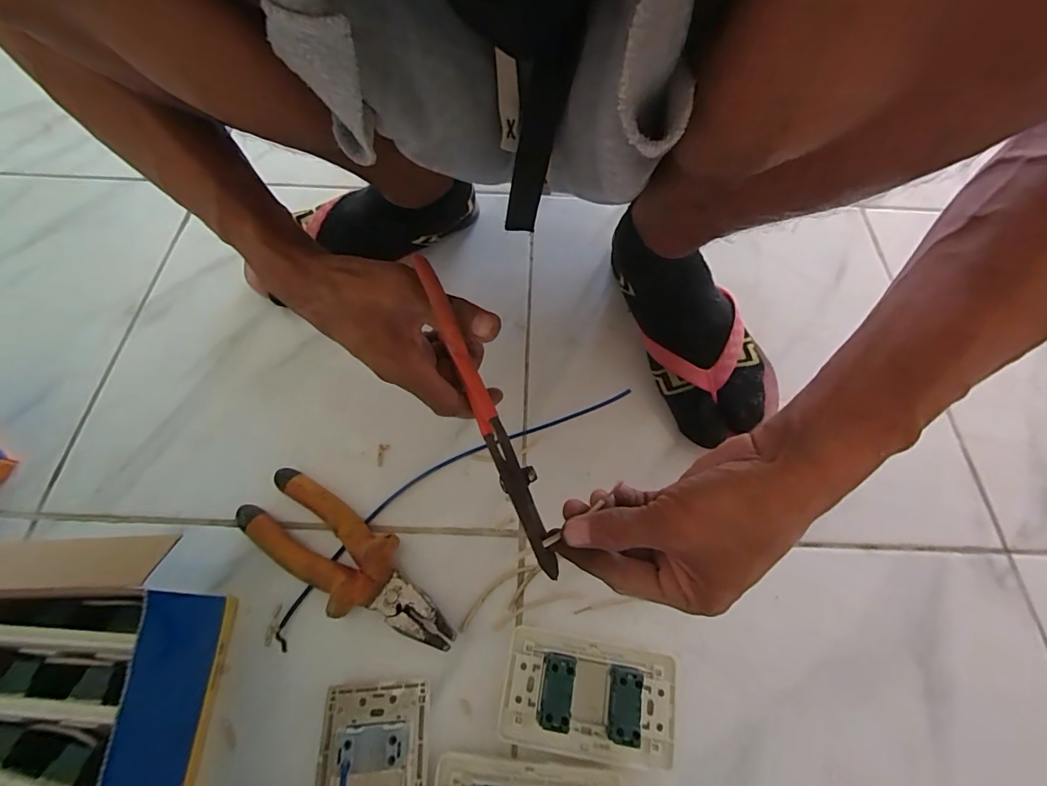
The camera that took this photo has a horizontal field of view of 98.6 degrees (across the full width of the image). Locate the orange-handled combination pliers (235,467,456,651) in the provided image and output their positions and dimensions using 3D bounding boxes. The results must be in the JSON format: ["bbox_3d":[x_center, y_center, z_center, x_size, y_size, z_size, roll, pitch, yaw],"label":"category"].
[{"bbox_3d":[-0.133,0.130,0.345,0.188,0.028,0.060,35,69,14],"label":"orange-handled combination pliers"}]

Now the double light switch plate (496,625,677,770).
[{"bbox_3d":[0.045,0.208,0.309,0.116,0.032,0.067,10,65,4],"label":"double light switch plate"}]

